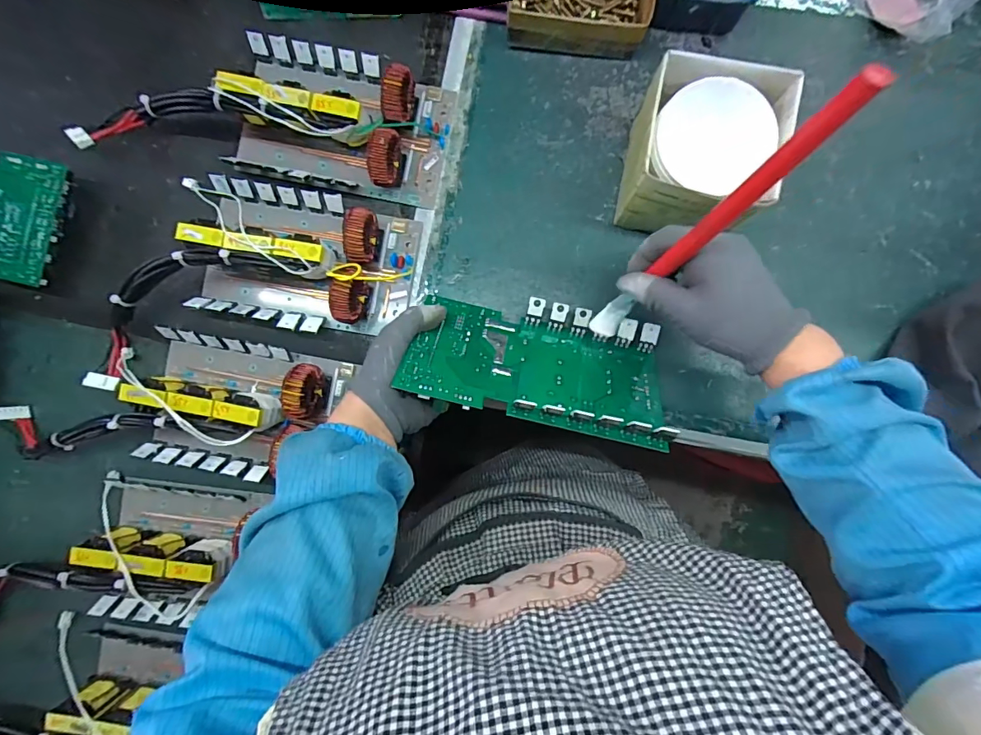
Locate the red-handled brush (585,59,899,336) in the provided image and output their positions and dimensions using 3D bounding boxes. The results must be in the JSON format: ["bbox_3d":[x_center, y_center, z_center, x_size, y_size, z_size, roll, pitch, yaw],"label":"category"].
[{"bbox_3d":[0.134,-0.080,0.317,0.021,0.281,0.025,37,73,2],"label":"red-handled brush"}]

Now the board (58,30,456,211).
[{"bbox_3d":[-0.177,-0.252,0.449,0.269,0.061,0.136,12,89,2],"label":"board"}]

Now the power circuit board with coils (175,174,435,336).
[{"bbox_3d":[-0.194,-0.111,0.446,0.249,0.058,0.141,8,89,2],"label":"power circuit board with coils"}]

